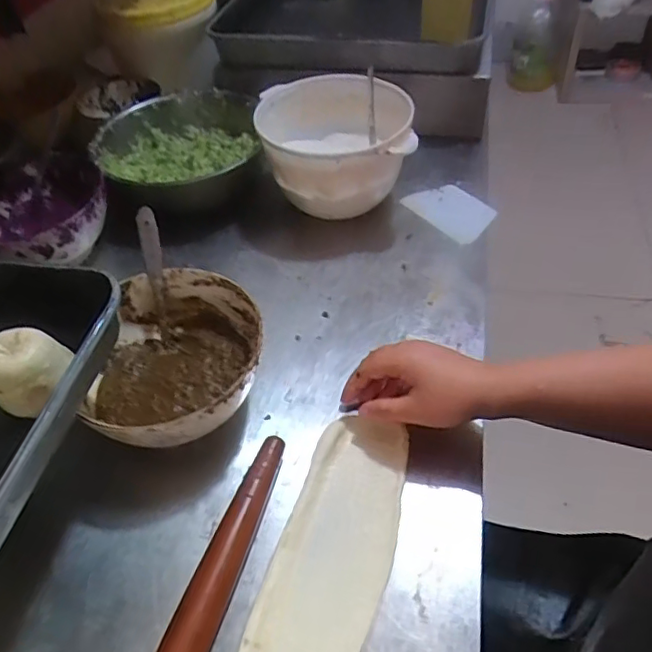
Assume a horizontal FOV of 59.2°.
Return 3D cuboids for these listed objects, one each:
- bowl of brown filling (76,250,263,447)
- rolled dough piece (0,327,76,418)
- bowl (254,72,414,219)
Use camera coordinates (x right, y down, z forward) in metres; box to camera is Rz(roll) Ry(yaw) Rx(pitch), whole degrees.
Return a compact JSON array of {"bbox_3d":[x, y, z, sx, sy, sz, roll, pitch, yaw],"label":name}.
[{"bbox_3d":[-0.134,0.038,0.527,0.154,0.086,0.178,2,49,8],"label":"bowl of brown filling"},{"bbox_3d":[-0.216,0.030,0.417,0.057,0.044,0.045,-37,55,-24],"label":"rolled dough piece"},{"bbox_3d":[0.018,-0.206,0.700,0.172,0.121,0.174,-3,48,3],"label":"bowl"}]

